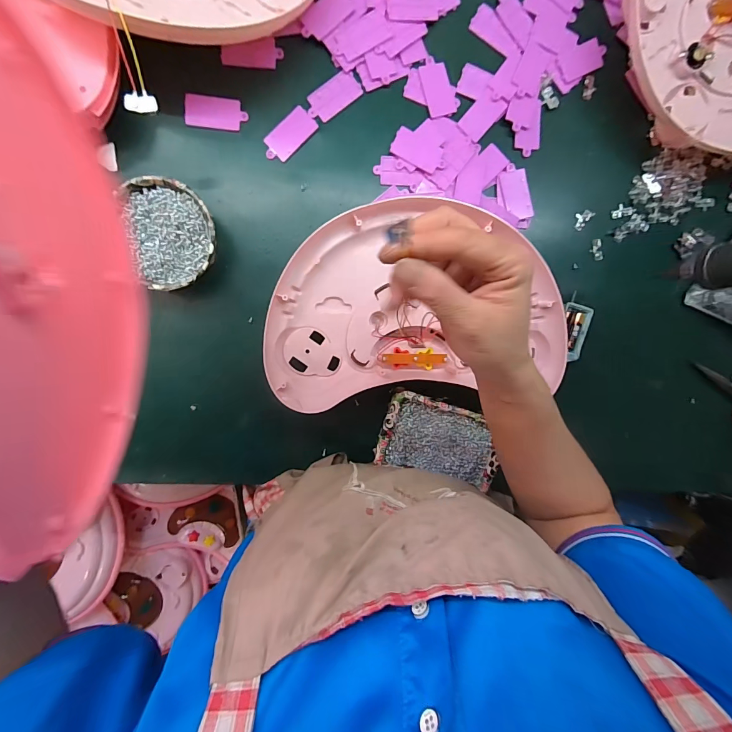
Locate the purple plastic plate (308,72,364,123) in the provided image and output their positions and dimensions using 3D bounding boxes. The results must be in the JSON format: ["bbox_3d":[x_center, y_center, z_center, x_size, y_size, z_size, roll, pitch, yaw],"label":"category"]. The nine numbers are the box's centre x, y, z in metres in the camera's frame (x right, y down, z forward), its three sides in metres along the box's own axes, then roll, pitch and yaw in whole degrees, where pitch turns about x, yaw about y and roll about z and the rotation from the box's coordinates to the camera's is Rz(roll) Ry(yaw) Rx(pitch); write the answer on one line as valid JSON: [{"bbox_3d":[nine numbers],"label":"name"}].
[{"bbox_3d":[-0.039,-0.318,0.413,0.067,0.004,0.034,-39,98,-1],"label":"purple plastic plate"}]

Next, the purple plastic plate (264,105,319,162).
[{"bbox_3d":[-0.090,-0.271,0.414,0.034,0.005,0.068,45,90,-9],"label":"purple plastic plate"}]

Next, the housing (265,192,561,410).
[{"bbox_3d":[0.043,-0.071,0.413,0.317,0.070,0.222,-5,97,-5],"label":"housing"}]

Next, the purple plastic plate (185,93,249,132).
[{"bbox_3d":[-0.172,-0.291,0.402,0.067,0.004,0.033,3,104,-7],"label":"purple plastic plate"}]

